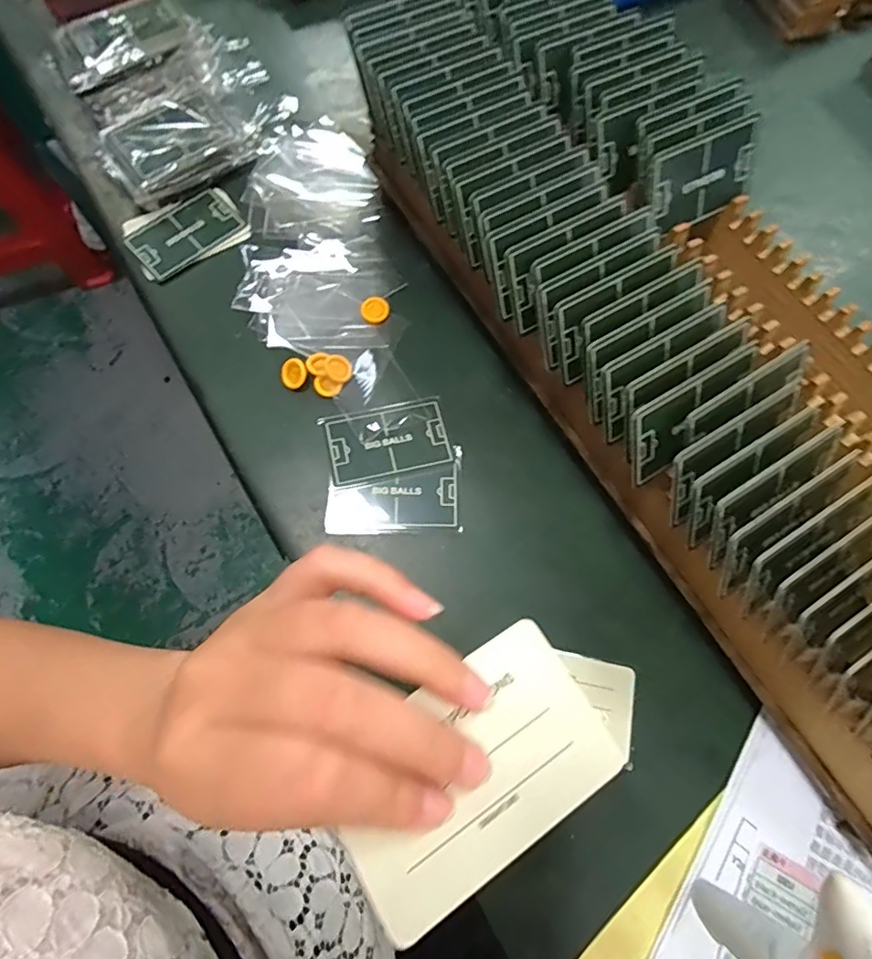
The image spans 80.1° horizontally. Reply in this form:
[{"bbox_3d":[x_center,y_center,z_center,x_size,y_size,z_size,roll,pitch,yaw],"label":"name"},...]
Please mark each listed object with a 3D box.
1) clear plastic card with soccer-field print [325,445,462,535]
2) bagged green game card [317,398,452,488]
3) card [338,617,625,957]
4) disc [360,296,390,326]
[{"bbox_3d":[-0.027,0.010,0.347,0.089,0.004,0.052,-2,72,-2],"label":"clear plastic card with soccer-field print"},{"bbox_3d":[-0.033,-0.027,0.359,0.084,0.004,0.053,-12,73,-5],"label":"bagged green game card"},{"bbox_3d":[0.012,0.089,0.161,0.085,0.004,0.053,-30,71,-16],"label":"card"},{"bbox_3d":[-0.046,-0.128,0.391,0.021,0.006,0.021,0,72,-1],"label":"disc"}]

